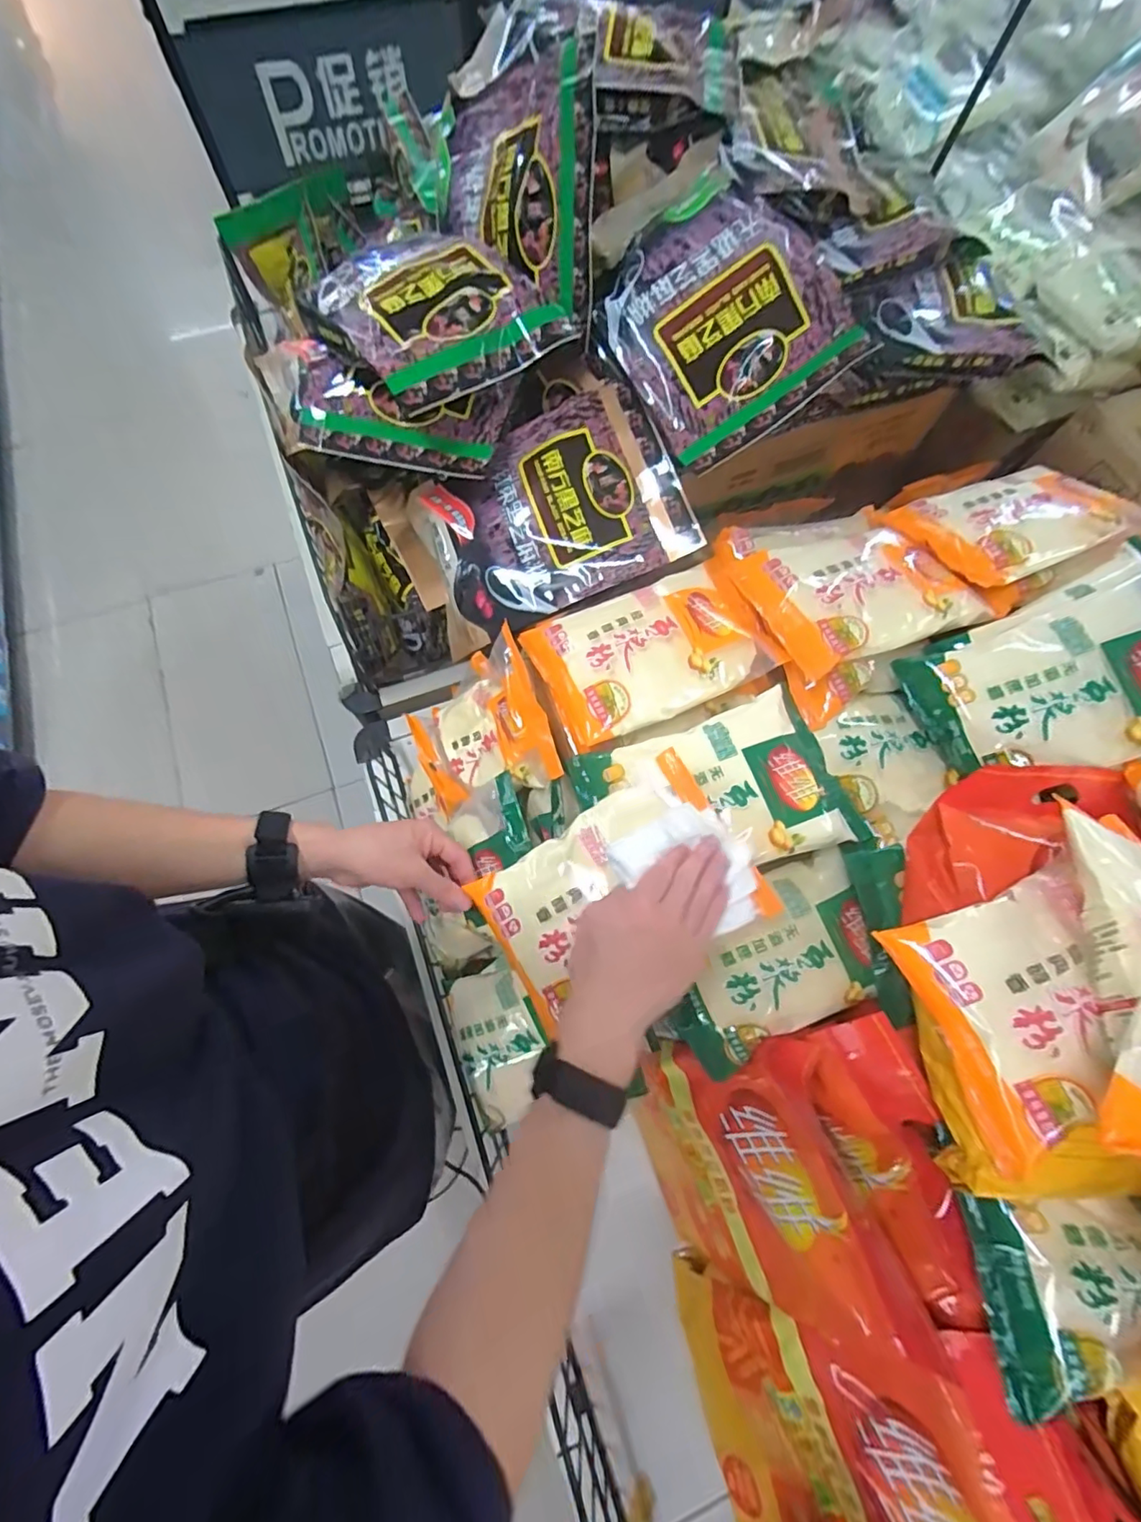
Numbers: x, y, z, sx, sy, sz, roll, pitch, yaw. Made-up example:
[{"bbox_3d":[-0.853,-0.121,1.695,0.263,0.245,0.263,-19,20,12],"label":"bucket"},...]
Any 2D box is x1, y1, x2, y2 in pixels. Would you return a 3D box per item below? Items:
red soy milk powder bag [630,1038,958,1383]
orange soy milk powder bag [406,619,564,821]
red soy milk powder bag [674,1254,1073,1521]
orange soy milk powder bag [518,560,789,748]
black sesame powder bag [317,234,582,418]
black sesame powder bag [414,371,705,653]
[{"bbox_3d":[0.162,0.397,0.540,0.050,0.282,0.236,-8,72,-39],"label":"red soy milk powder bag"},{"bbox_3d":[-0.099,-0.024,0.610,0.038,0.203,0.154,0,66,-46],"label":"orange soy milk powder bag"},{"bbox_3d":[0.240,0.596,0.471,0.064,0.333,0.266,1,62,-47],"label":"red soy milk powder bag"},{"bbox_3d":[0.083,-0.121,0.572,0.228,0.044,0.152,-22,73,-10],"label":"orange soy milk powder bag"},{"bbox_3d":[-0.148,-0.495,0.597,0.214,0.050,0.240,-35,75,-13],"label":"black sesame powder bag"},{"bbox_3d":[-0.030,-0.283,0.646,0.300,0.039,0.215,-21,85,8],"label":"black sesame powder bag"}]

